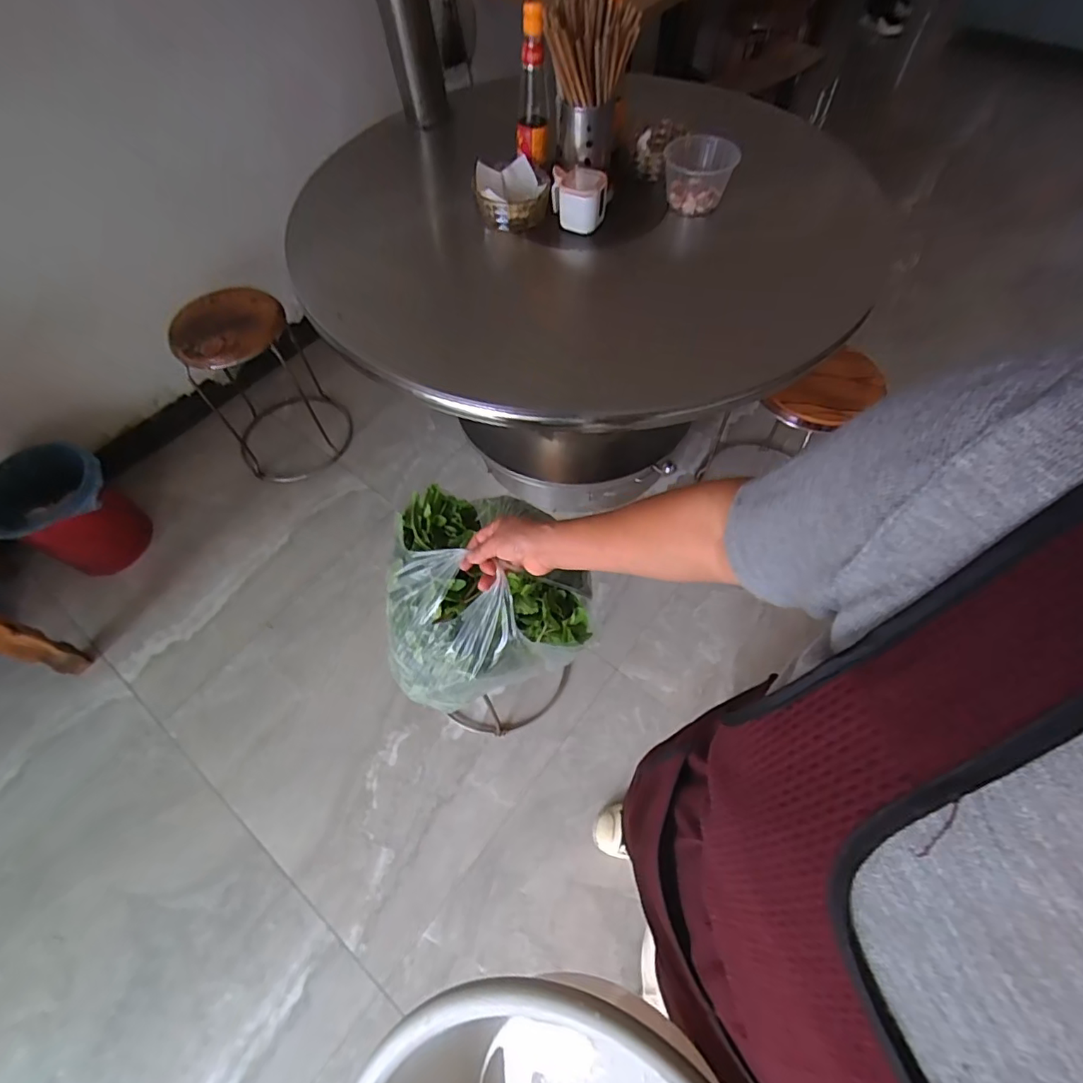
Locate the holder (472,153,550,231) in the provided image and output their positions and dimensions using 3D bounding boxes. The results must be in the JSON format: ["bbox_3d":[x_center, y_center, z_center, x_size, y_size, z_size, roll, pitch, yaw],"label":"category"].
[{"bbox_3d":[-0.059,-0.687,1.051,0.149,0.084,0.129,1,59,2],"label":"holder"}]

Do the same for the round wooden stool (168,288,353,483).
[{"bbox_3d":[-0.818,-0.458,1.561,0.351,0.479,0.359,-1,59,1],"label":"round wooden stool"}]

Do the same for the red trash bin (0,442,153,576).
[{"bbox_3d":[-1.283,-0.069,1.457,0.230,0.295,0.275,23,62,14],"label":"red trash bin"}]

